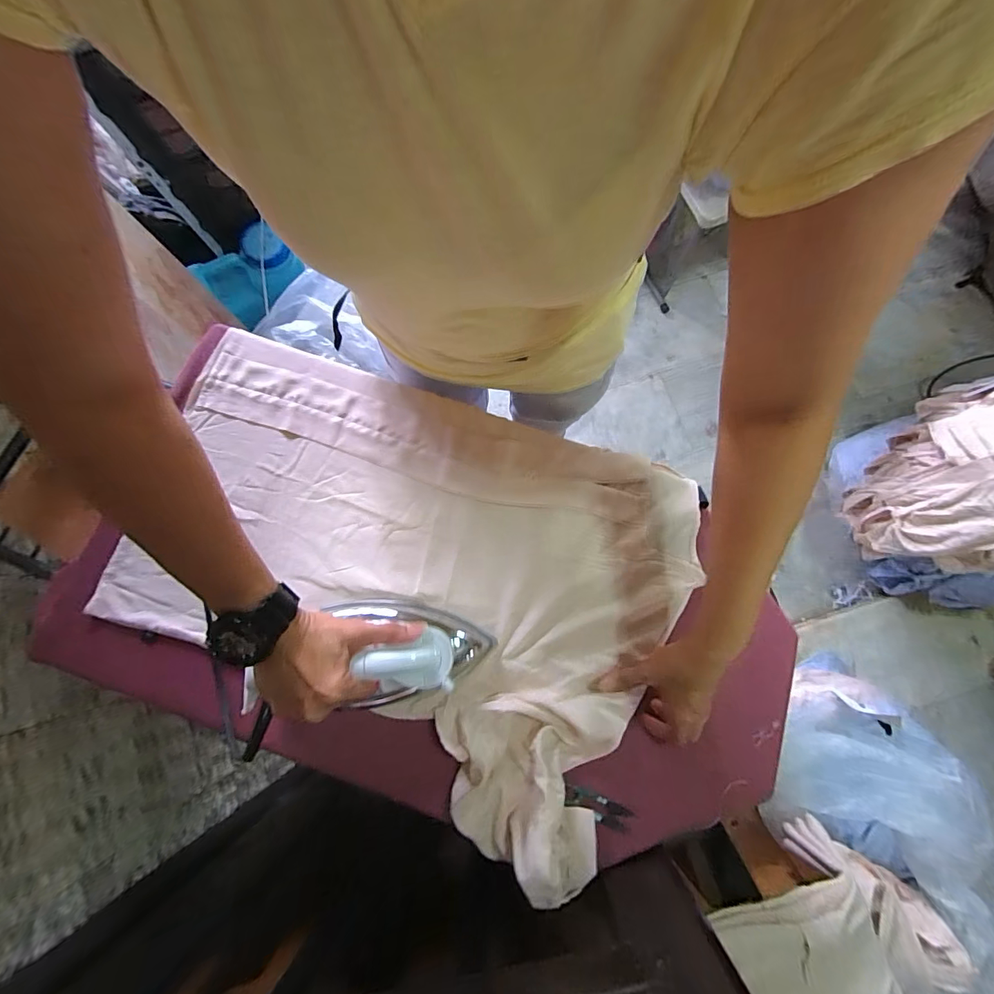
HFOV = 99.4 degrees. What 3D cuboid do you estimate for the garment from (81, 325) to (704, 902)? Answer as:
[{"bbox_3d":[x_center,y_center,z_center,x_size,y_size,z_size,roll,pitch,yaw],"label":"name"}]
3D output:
[{"bbox_3d":[-0.119,0.057,0.499,0.649,0.048,0.435,24,77,6],"label":"garment"}]

